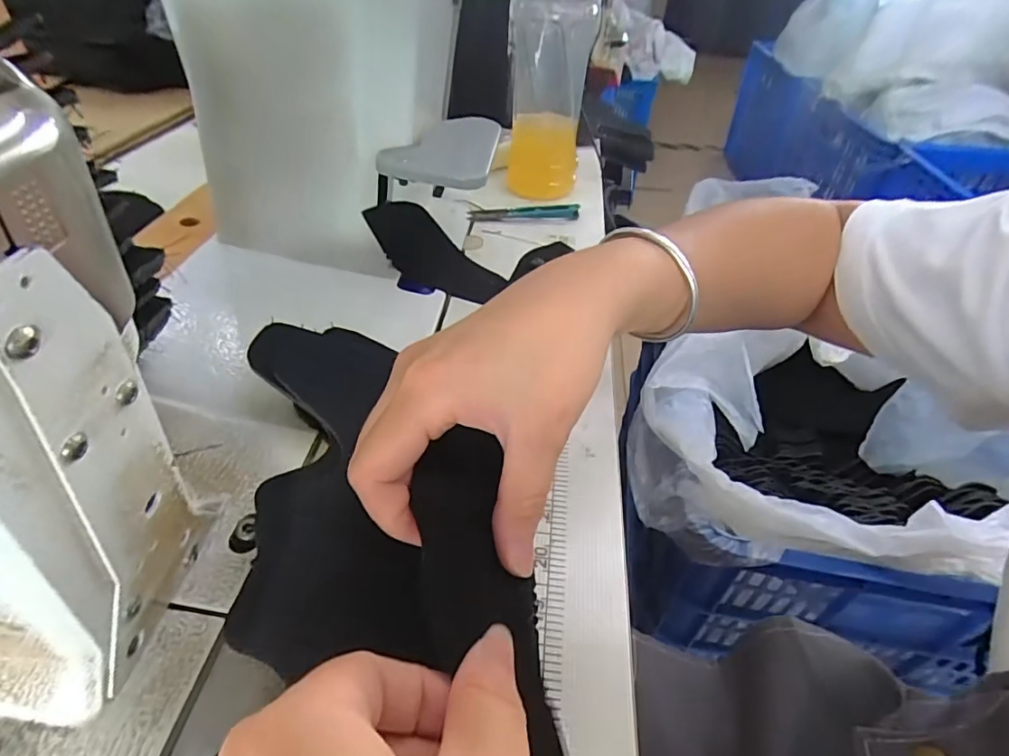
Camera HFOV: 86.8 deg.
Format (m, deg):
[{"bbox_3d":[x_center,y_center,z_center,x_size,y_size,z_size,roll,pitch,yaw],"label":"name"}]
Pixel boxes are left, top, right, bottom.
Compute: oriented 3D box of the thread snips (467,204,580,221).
[{"bbox_3d":[0.018,-0.150,0.484,0.101,0.010,0.021,0,42,-4],"label":"thread snips"}]

